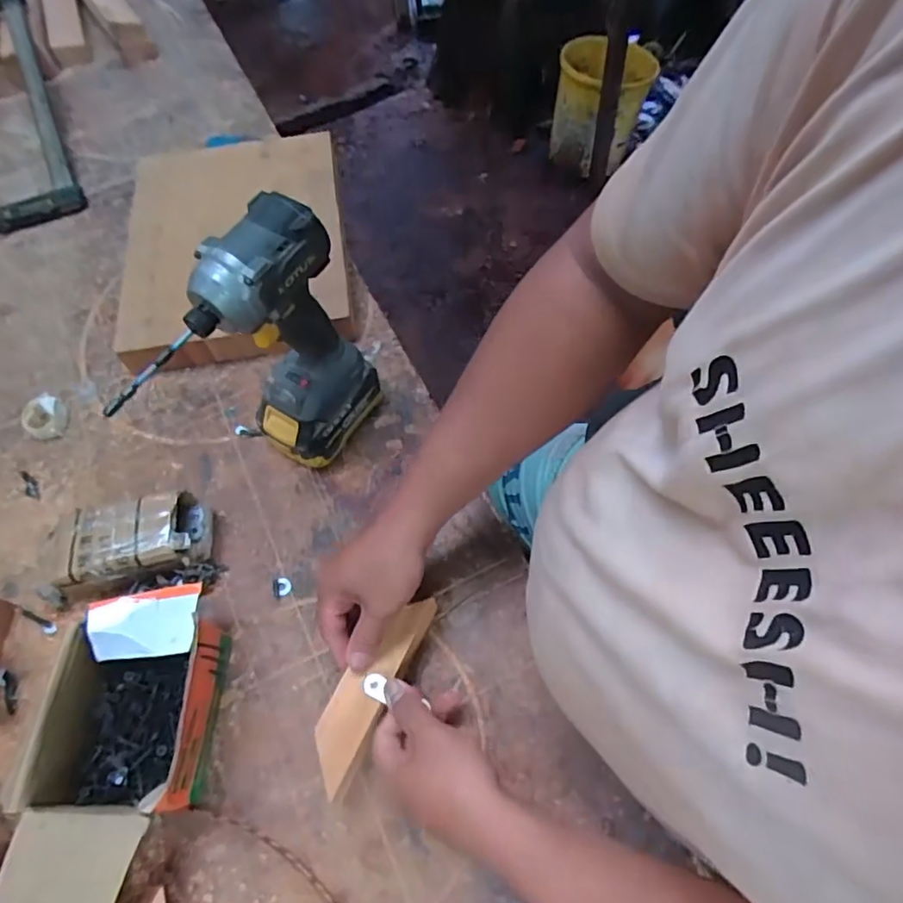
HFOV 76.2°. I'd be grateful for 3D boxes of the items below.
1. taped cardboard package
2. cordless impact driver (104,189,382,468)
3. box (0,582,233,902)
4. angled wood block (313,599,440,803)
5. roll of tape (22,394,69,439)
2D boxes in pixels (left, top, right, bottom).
[{"bbox_3d":[-0.289,0.080,0.530,0.125,0.049,0.074,-10,61,-2],"label":"taped cardboard package"},{"bbox_3d":[-0.157,-0.057,0.489,0.067,0.243,0.192,30,67,17],"label":"cordless impact driver"},{"bbox_3d":[-0.244,0.212,0.437,0.103,0.077,0.202,1,62,4],"label":"box"},{"bbox_3d":[-0.061,0.179,0.442,0.043,0.015,0.149,27,72,16],"label":"angled wood block"},{"bbox_3d":[-0.435,-0.036,0.617,0.053,0.018,0.043,36,69,20],"label":"roll of tape"}]

